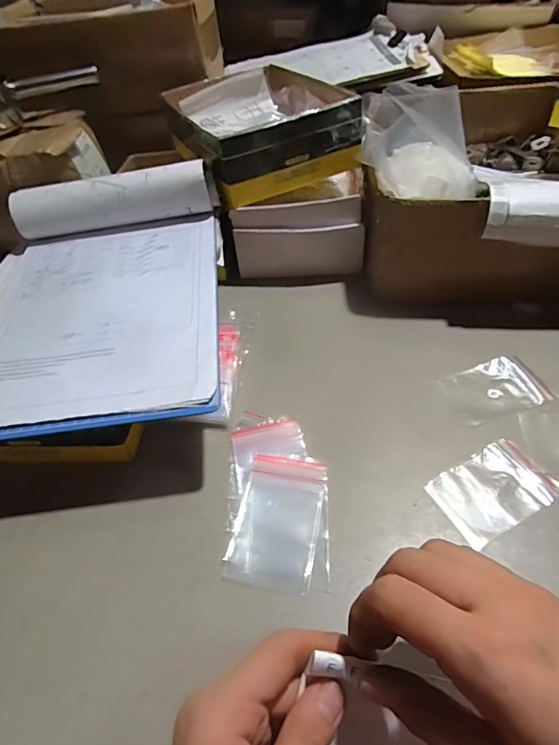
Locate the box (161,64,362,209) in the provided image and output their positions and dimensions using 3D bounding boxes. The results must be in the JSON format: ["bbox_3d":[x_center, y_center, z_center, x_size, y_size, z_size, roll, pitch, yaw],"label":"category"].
[{"bbox_3d":[-0.028,-0.314,0.570,0.182,0.073,0.253,-22,48,-13],"label":"box"}]

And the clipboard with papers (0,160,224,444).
[{"bbox_3d":[-0.175,-0.079,0.403,0.233,0.061,0.294,-9,46,-1],"label":"clipboard with papers"}]

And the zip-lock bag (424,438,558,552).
[{"bbox_3d":[0.165,0.089,0.346,0.089,0.005,0.060,-24,48,-15],"label":"zip-lock bag"}]

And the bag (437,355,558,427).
[{"bbox_3d":[0.199,0.016,0.412,0.087,0.009,0.057,-17,47,-8],"label":"bag"}]

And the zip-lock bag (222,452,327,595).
[{"bbox_3d":[0.000,0.110,0.341,0.061,0.004,0.104,9,48,11],"label":"zip-lock bag"}]

